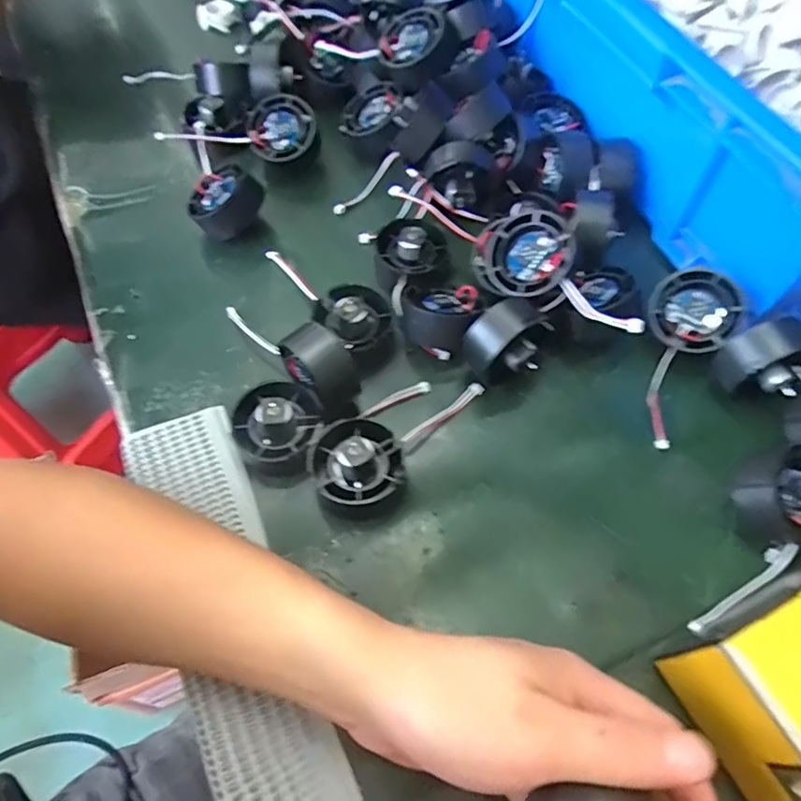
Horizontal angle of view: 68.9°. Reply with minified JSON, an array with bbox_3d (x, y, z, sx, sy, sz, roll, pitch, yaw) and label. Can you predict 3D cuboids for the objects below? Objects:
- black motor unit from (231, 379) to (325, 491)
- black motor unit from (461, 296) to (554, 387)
[{"bbox_3d":[-0.070,0.017,0.339,0.051,0.029,0.056,-1,61,1],"label":"black motor unit"},{"bbox_3d":[0.064,-0.030,0.355,0.052,0.055,0.035,-35,66,-17],"label":"black motor unit"}]

